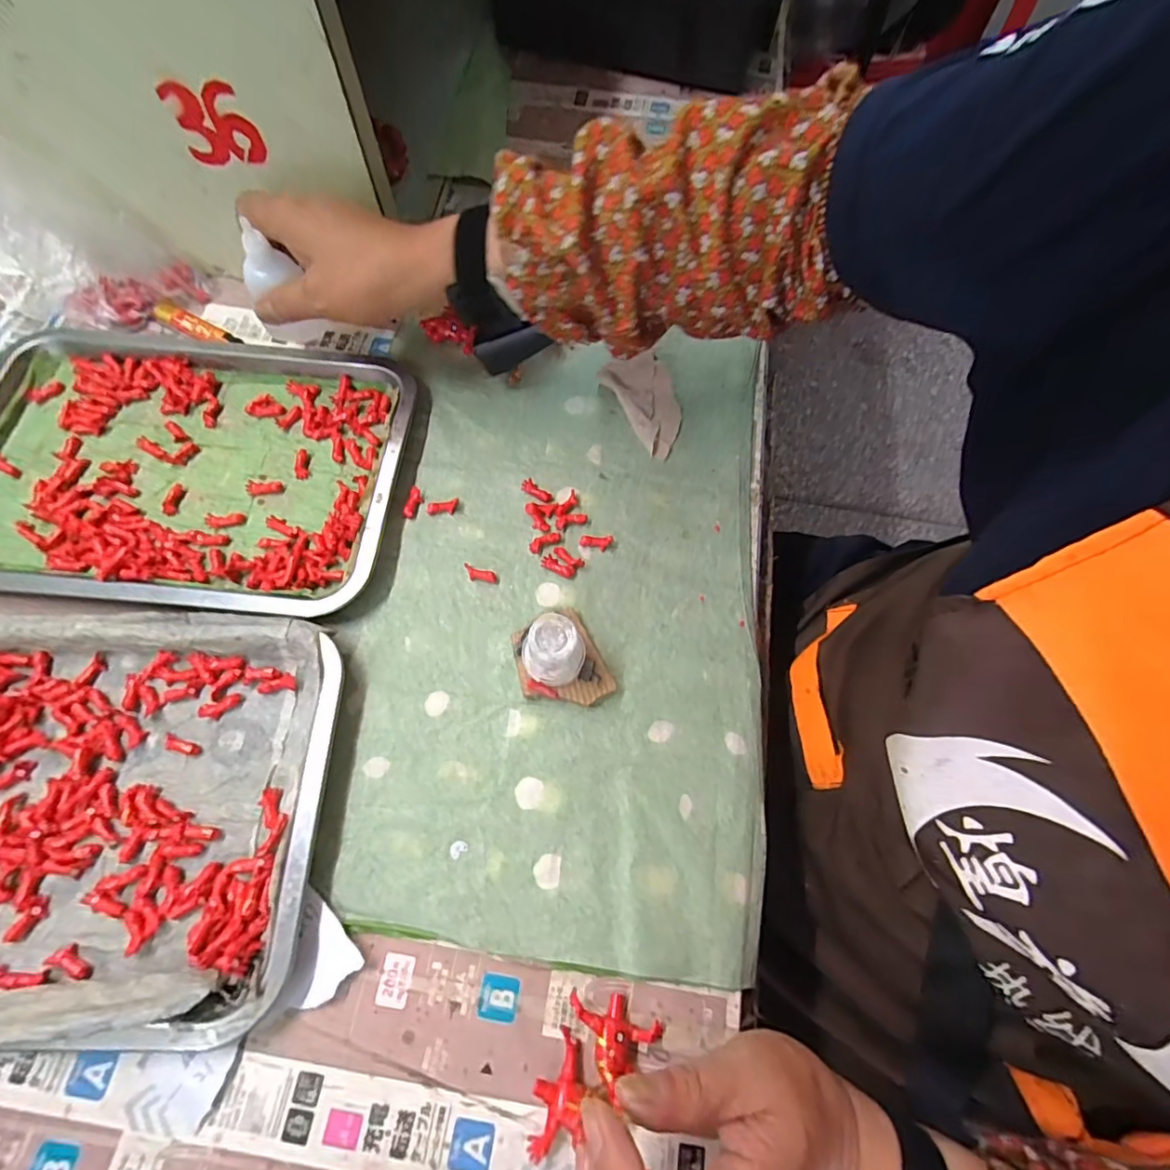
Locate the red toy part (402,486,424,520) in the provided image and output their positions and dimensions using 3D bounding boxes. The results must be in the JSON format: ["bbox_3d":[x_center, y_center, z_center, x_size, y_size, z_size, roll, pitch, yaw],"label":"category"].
[{"bbox_3d":[-0.122,-0.059,0.389,0.010,0.006,0.024,8,68,1],"label":"red toy part"}]

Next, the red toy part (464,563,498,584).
[{"bbox_3d":[-0.071,-0.007,0.370,0.024,0.007,0.009,20,68,-10],"label":"red toy part"}]

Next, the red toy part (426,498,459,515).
[{"bbox_3d":[-0.102,-0.056,0.390,0.022,0.004,0.012,-4,69,-4],"label":"red toy part"}]

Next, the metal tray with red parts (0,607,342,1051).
[{"bbox_3d":[-0.304,0.119,0.301,0.311,0.022,0.210,1,68,-2],"label":"metal tray with red parts"}]

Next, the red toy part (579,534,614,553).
[{"bbox_3d":[0.008,-0.029,0.383,0.023,0.005,0.013,-9,69,-6],"label":"red toy part"}]

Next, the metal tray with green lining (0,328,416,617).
[{"bbox_3d":[-0.296,-0.087,0.385,0.324,0.020,0.208,6,68,0],"label":"metal tray with green lining"}]

